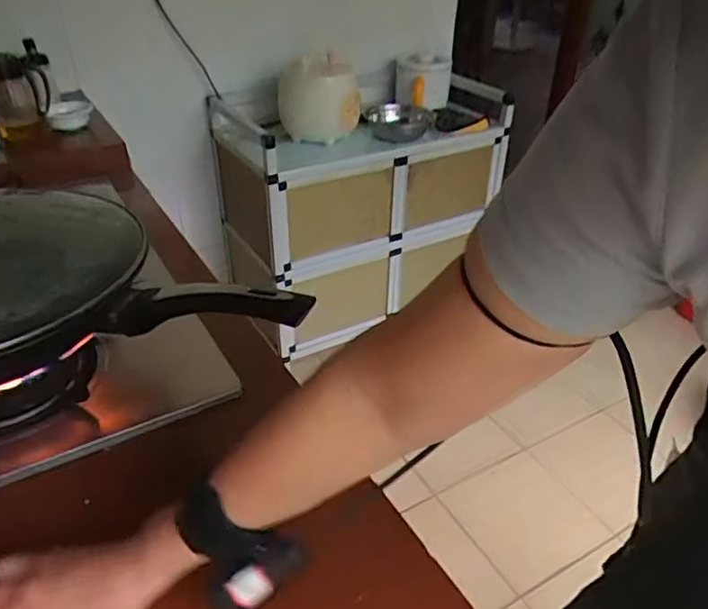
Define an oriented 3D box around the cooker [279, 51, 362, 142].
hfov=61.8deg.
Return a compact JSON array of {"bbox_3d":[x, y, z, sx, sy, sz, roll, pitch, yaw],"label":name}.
[{"bbox_3d":[-0.090,-0.538,1.551,0.203,0.191,0.248,0,34,0],"label":"cooker"}]

